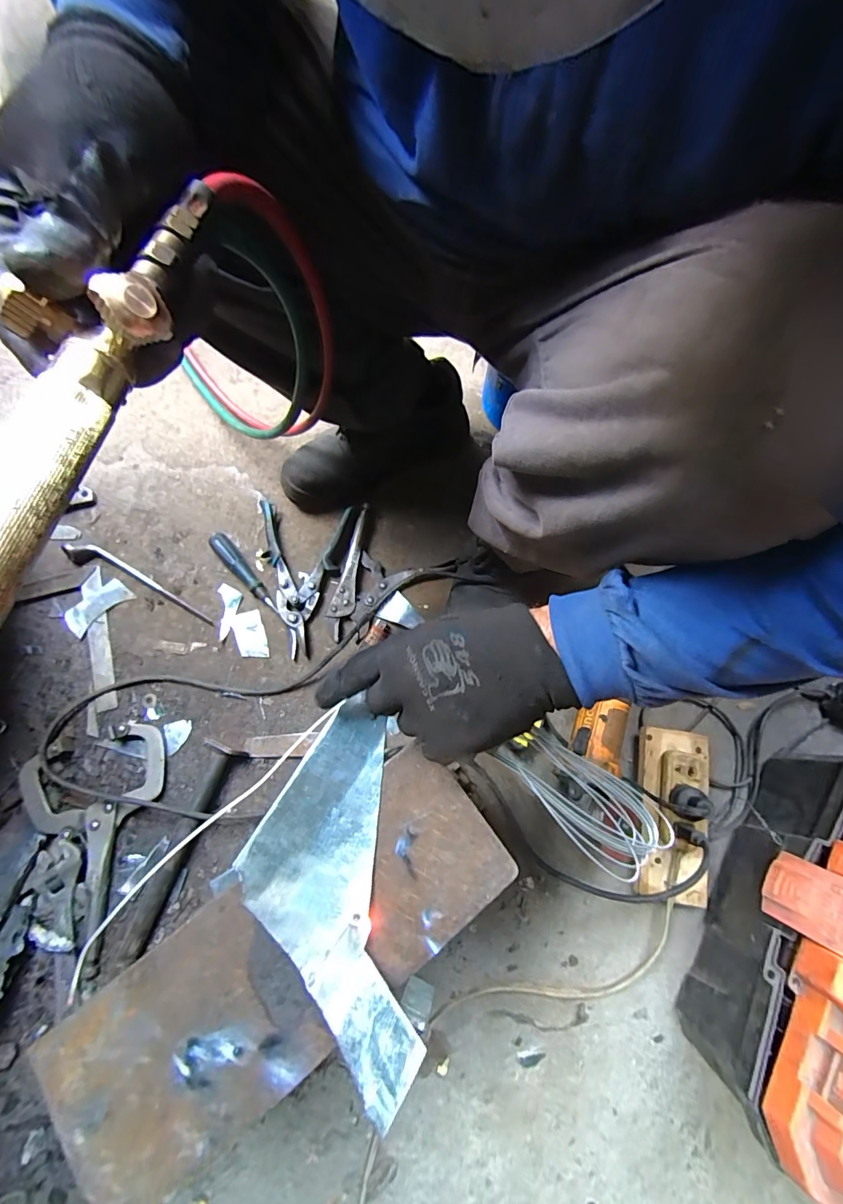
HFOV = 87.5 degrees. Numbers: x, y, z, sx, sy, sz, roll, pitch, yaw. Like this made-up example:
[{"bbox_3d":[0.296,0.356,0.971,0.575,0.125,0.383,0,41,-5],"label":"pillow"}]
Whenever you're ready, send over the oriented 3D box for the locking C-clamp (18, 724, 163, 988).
[{"bbox_3d":[-0.417,0.272,0.525,0.156,0.035,0.251,12,72,1],"label":"locking C-clamp"}]

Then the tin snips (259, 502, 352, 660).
[{"bbox_3d":[-0.178,-0.037,0.635,0.130,0.022,0.224,3,72,-2],"label":"tin snips"}]

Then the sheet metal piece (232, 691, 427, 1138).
[{"bbox_3d":[-0.071,0.194,0.307,0.108,0.030,0.225,-8,66,-4],"label":"sheet metal piece"}]

